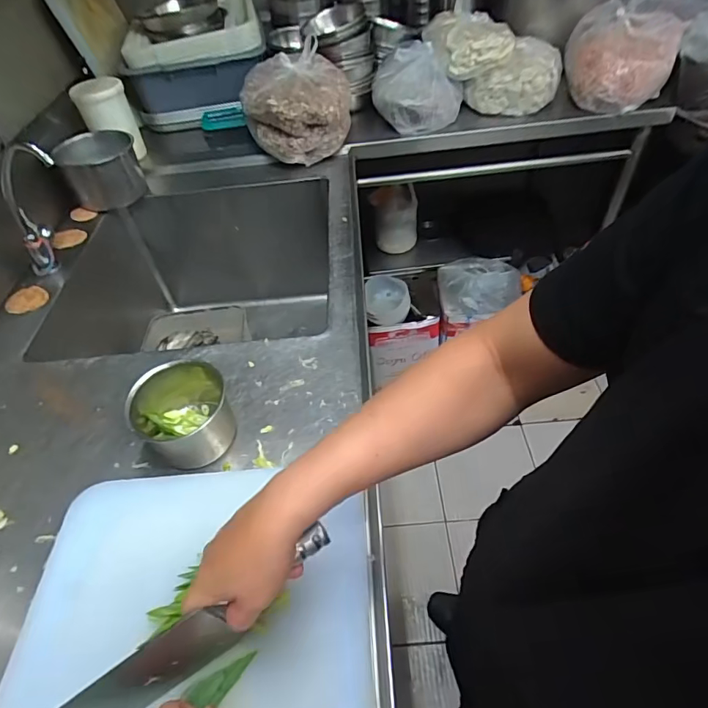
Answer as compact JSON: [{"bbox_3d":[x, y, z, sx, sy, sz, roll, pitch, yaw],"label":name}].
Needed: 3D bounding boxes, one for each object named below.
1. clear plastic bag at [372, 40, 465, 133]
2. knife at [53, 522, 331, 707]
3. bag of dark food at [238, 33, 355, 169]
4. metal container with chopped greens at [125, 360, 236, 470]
[{"bbox_3d":[0.152,-0.648,1.140,0.191,0.140,0.171,-16,48,-8],"label":"clear plastic bag"},{"bbox_3d":[-0.154,0.255,0.402,0.317,0.080,0.024,-33,52,-13],"label":"knife"},{"bbox_3d":[-0.132,-0.583,1.091,0.238,0.175,0.233,-5,47,2],"label":"bag of dark food"},{"bbox_3d":[-0.223,0.074,0.611,0.111,0.096,0.118,-3,47,4],"label":"metal container with chopped greens"}]

